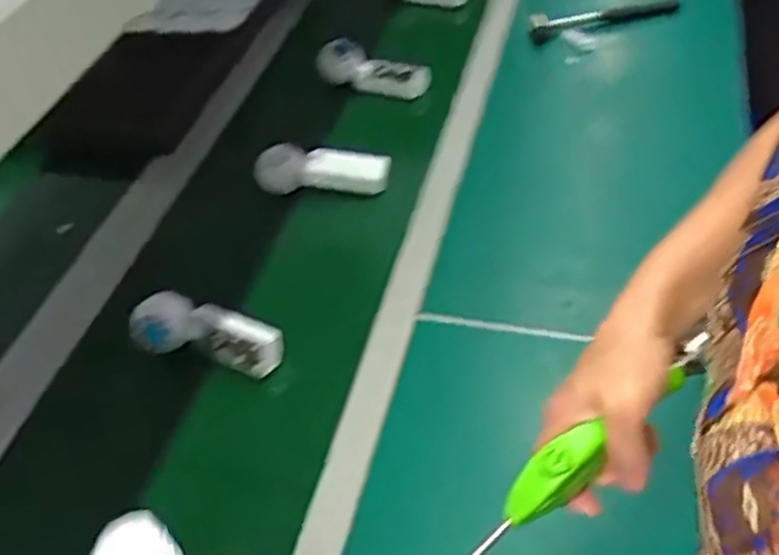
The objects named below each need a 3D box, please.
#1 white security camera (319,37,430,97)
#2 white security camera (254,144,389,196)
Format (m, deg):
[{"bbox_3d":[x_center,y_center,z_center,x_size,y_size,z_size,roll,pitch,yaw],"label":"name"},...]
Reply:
[{"bbox_3d":[-0.020,-0.320,1.075,0.181,0.074,0.072,20,61,17],"label":"white security camera"},{"bbox_3d":[-0.090,-0.144,0.915,0.179,0.048,0.062,0,57,5],"label":"white security camera"}]

